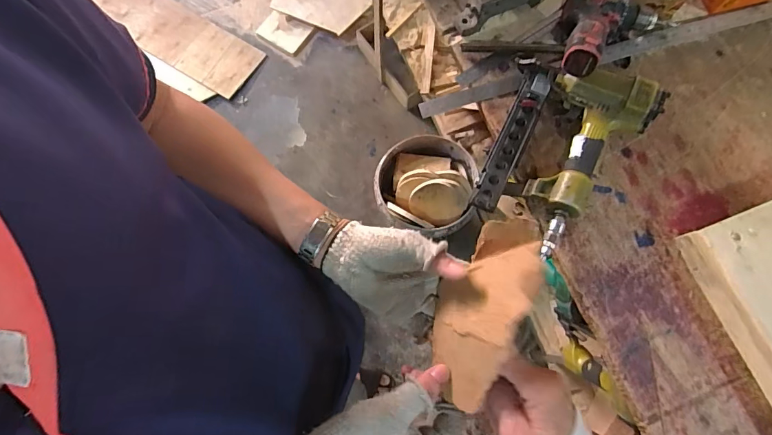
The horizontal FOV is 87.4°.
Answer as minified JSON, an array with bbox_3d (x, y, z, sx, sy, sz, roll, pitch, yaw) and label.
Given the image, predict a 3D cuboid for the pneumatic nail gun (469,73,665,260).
[{"bbox_3d":[0.281,-0.104,0.642,0.208,0.068,0.306,28,78,8],"label":"pneumatic nail gun"}]

